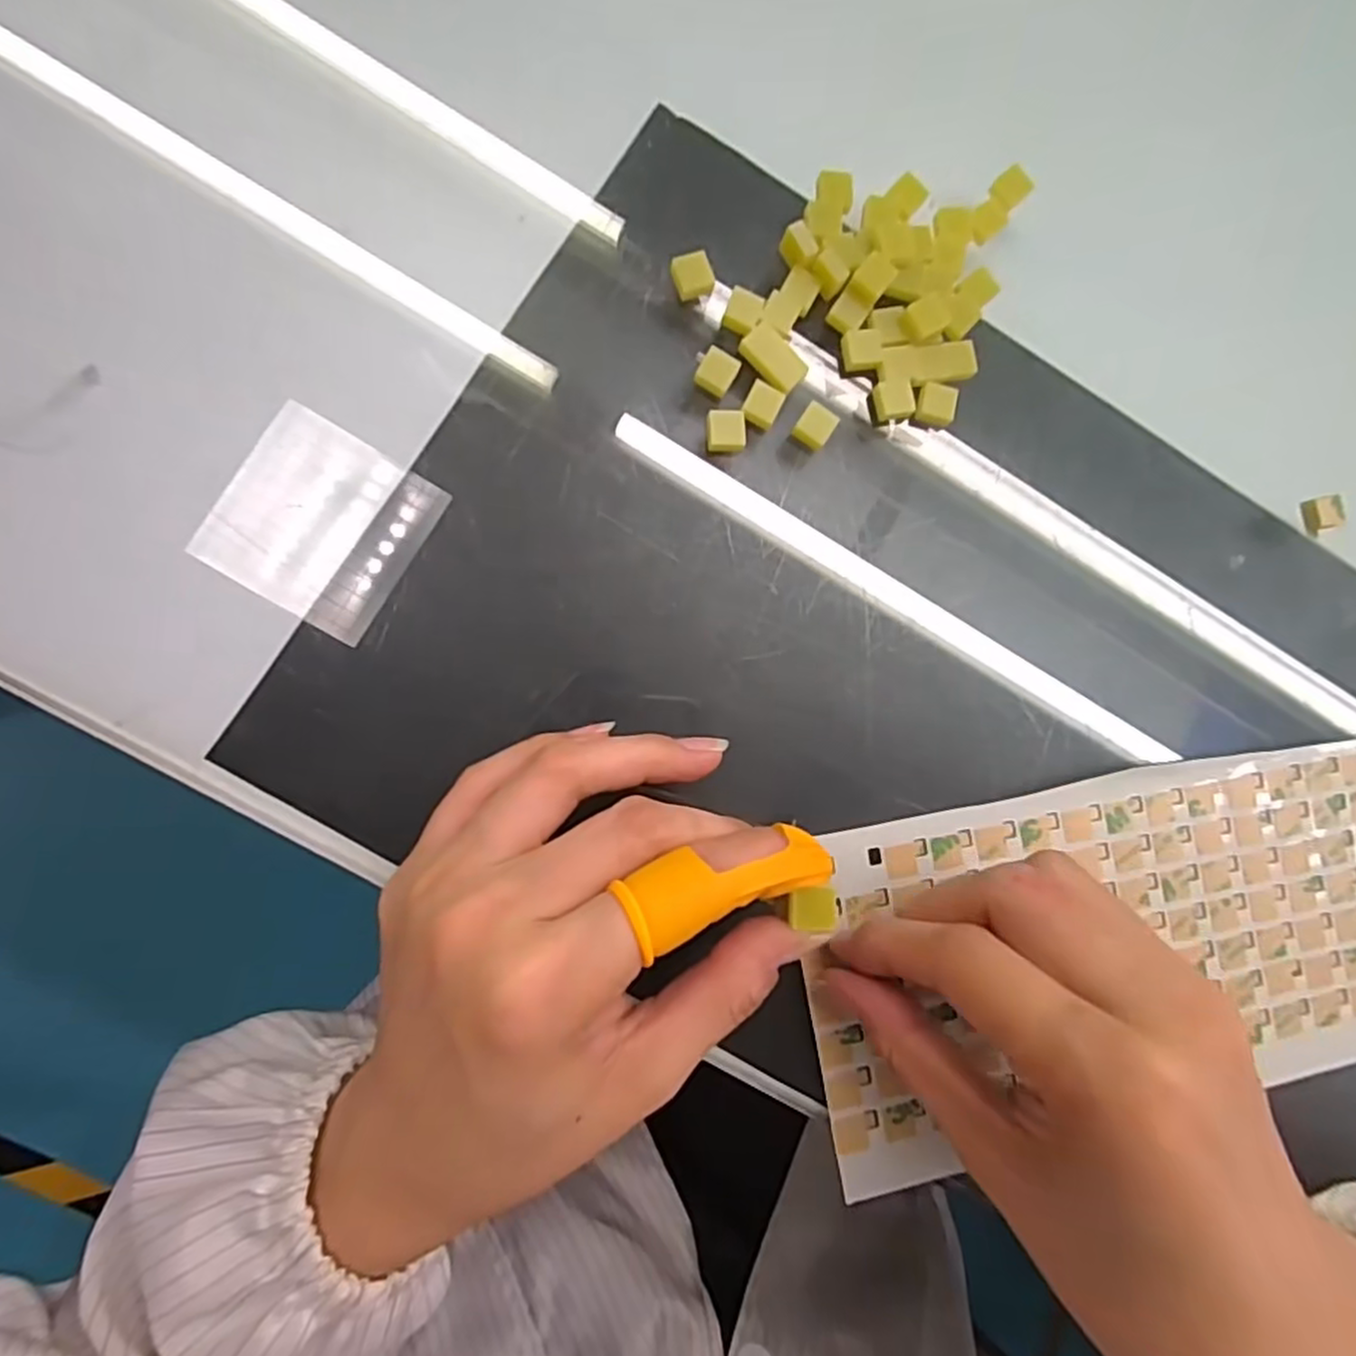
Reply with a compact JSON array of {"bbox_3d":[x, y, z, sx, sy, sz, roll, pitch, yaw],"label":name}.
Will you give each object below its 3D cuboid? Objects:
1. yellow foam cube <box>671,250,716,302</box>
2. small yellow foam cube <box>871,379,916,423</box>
[{"bbox_3d":[0.004,-0.119,0.213,0.011,0.005,0.012,-16,88,-10],"label":"yellow foam cube"},{"bbox_3d":[0.066,-0.085,0.220,0.012,0.004,0.012,-14,88,-10],"label":"small yellow foam cube"}]

